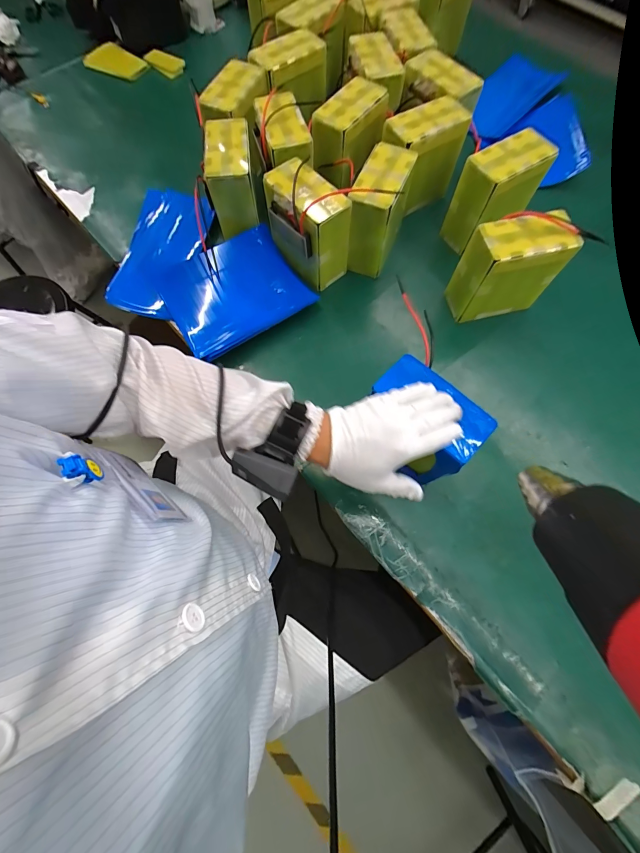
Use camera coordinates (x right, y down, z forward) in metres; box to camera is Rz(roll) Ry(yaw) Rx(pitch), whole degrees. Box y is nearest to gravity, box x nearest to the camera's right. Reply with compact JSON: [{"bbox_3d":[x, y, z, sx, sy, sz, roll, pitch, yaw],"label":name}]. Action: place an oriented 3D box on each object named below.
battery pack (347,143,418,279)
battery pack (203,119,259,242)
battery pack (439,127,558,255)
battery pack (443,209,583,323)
[{"bbox_3d":[0.105,-0.381,0.593,0.082,0.145,0.150,19,72,7],"label":"battery pack"},{"bbox_3d":[-0.158,-0.452,0.611,0.076,0.116,0.143,-5,71,-1],"label":"battery pack"},{"bbox_3d":[0.317,-0.423,0.610,0.146,0.141,0.079,-26,73,-8],"label":"battery pack"},{"bbox_3d":[0.307,-0.260,0.556,0.140,0.145,0.076,-8,71,-2],"label":"battery pack"}]

